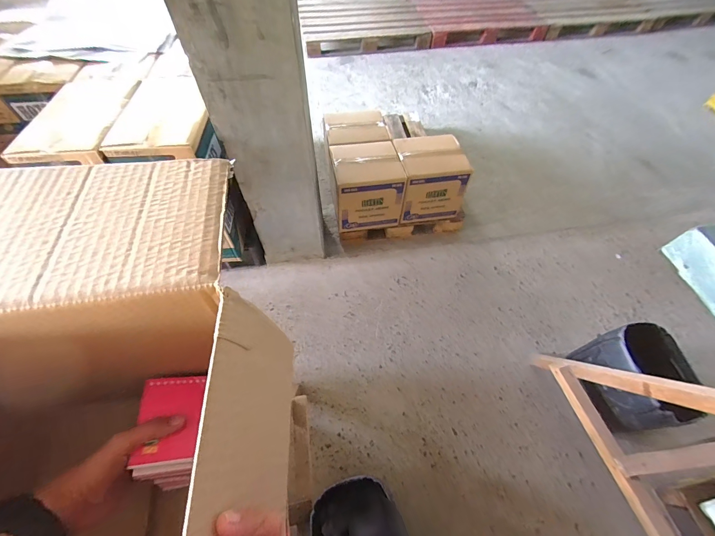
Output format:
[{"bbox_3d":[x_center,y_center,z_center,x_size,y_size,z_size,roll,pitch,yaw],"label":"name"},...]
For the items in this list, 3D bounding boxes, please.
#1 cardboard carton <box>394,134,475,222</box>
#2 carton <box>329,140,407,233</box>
[{"bbox_3d":[0.344,-0.444,1.529,0.296,0.325,0.293,-8,57,-7],"label":"cardboard carton"},{"bbox_3d":[0.037,-0.410,1.515,0.309,0.296,0.323,-9,57,-7],"label":"carton"}]

